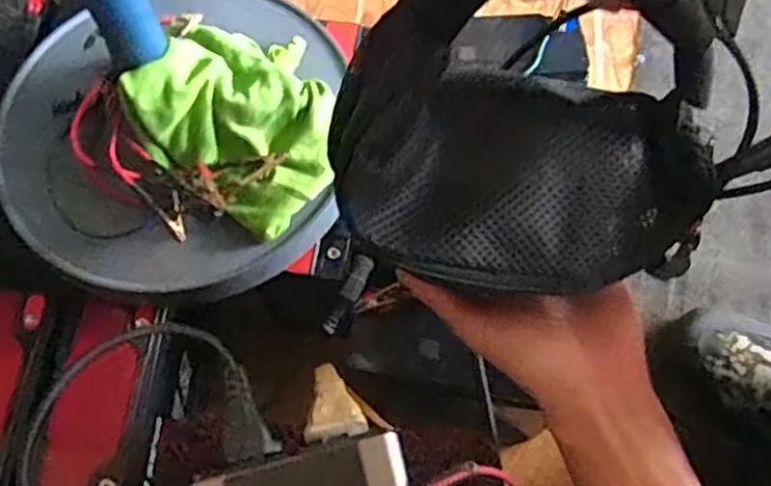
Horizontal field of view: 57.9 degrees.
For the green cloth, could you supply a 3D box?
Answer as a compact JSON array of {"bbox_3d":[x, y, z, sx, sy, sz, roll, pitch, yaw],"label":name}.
[{"bbox_3d":[-0.104,-0.108,0.527,0.144,0.087,0.170,13,68,7],"label":"green cloth"}]

